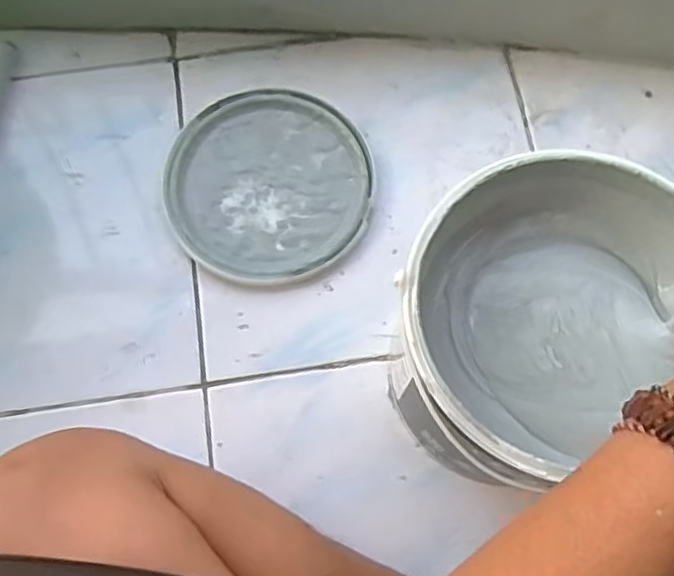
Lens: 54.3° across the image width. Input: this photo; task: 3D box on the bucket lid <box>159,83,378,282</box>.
[{"bbox_3d":[-0.057,-0.090,0.552,0.165,0.009,0.172,0,73,0],"label":"bucket lid"}]

